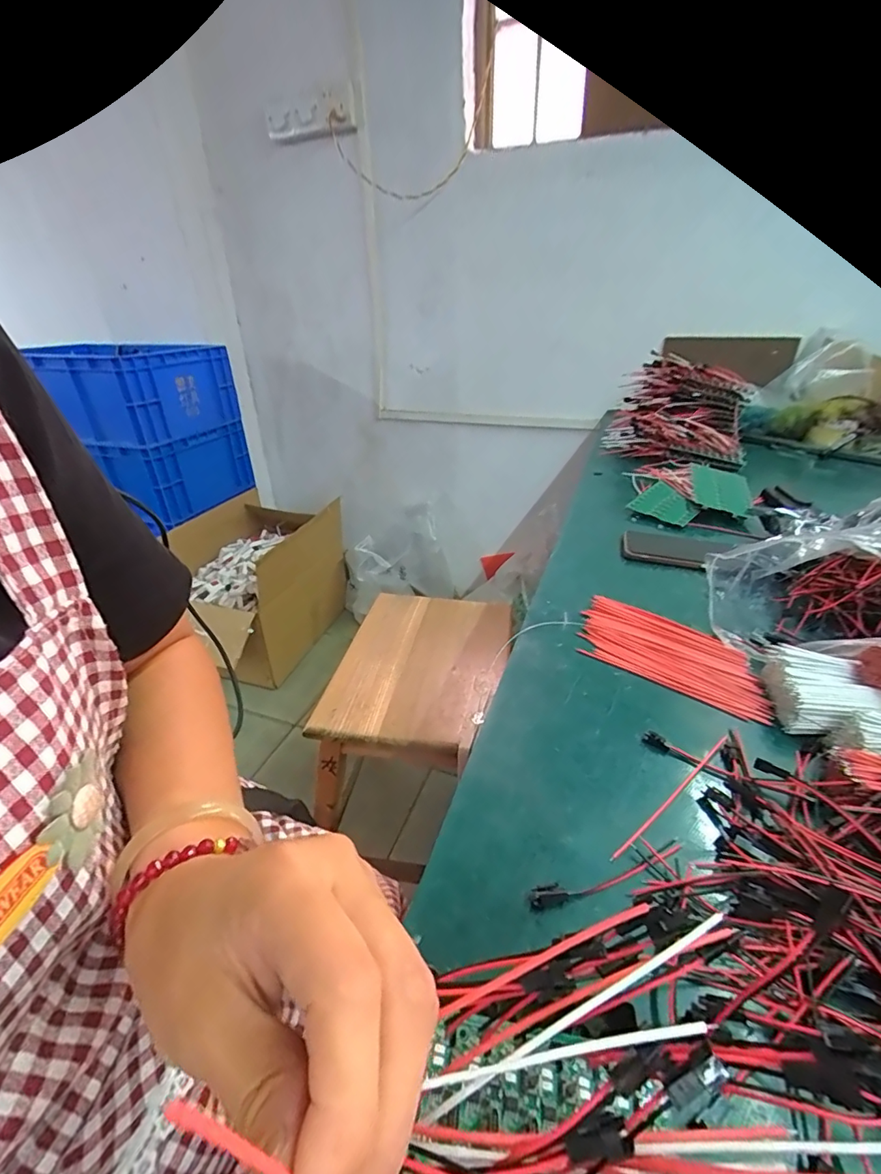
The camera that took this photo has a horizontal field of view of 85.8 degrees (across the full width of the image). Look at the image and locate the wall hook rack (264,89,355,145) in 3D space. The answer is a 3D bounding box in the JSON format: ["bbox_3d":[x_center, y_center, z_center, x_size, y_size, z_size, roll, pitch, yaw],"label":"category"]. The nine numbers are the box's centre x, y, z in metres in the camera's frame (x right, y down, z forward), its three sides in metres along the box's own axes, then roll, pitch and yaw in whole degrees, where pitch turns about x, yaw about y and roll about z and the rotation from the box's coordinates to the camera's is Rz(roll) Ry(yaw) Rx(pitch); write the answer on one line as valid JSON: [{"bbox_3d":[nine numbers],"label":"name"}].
[{"bbox_3d":[-0.354,-1.231,1.247,0.260,0.079,0.042,13,32,20],"label":"wall hook rack"}]

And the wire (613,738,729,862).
[{"bbox_3d":[0.155,0.136,0.314,0.141,0.006,0.004,-22,37,-33],"label":"wire"}]

